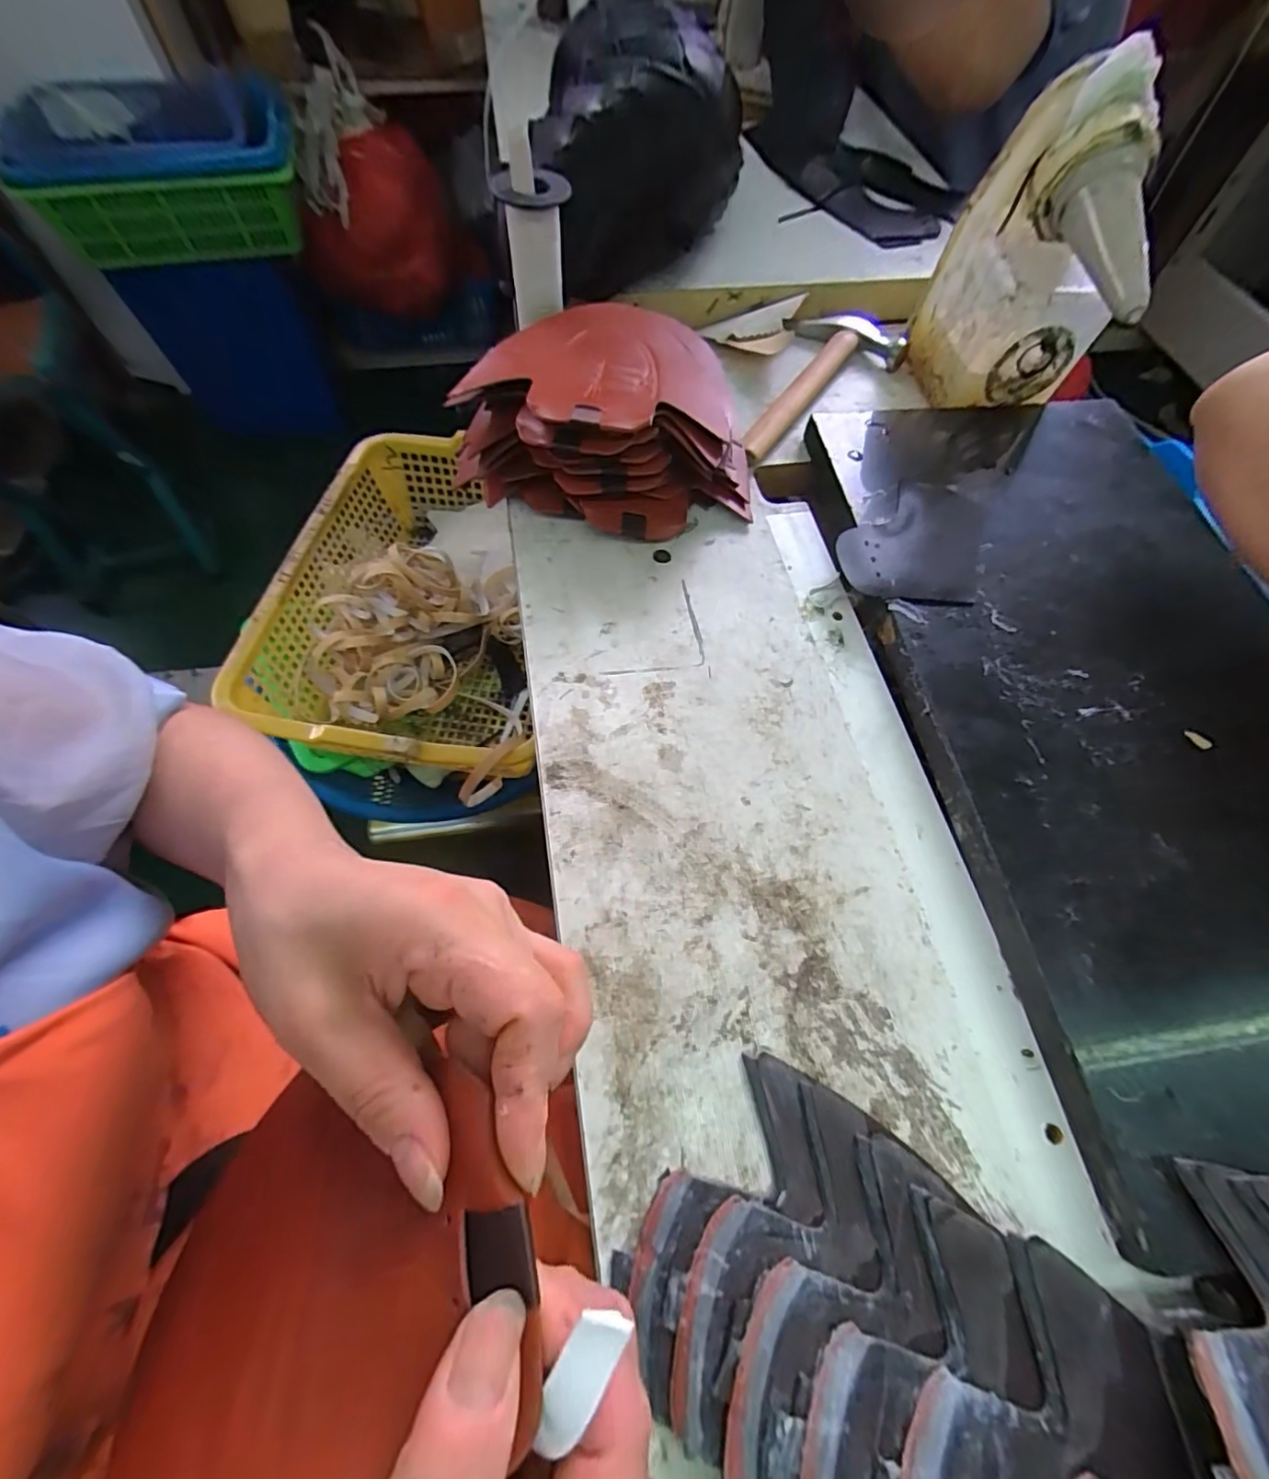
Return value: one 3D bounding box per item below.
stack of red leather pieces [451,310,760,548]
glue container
[{"bbox_3d":[-0.017,-0.266,0.461,0.227,0.099,0.186,4,64,1],"label":"stack of red leather pieces"},{"bbox_3d":[0.321,-0.383,0.459,0.144,0.184,0.148,22,65,10],"label":"glue container"}]

